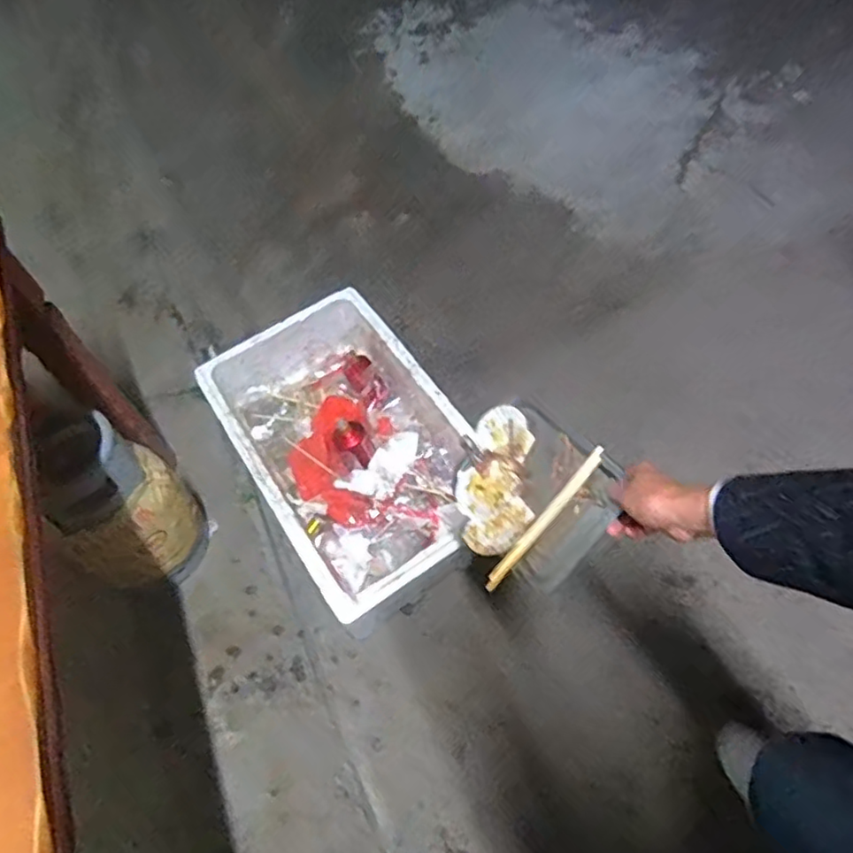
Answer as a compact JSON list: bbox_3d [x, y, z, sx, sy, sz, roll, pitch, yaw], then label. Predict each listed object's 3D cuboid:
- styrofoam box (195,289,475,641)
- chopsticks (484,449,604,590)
[{"bbox_3d":[-0.174,0.042,1.512,0.463,0.197,0.757,-33,63,-11],"label":"styrofoam box"},{"bbox_3d":[0.149,0.119,0.799,0.017,0.015,0.227,42,103,21],"label":"chopsticks"}]

